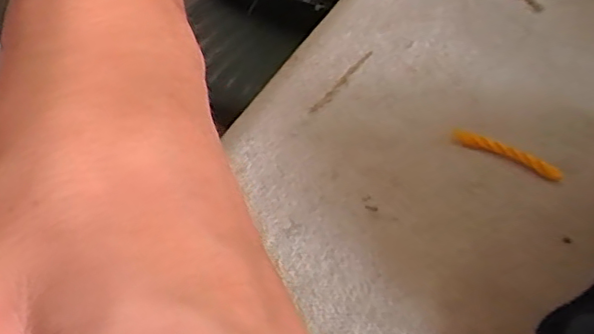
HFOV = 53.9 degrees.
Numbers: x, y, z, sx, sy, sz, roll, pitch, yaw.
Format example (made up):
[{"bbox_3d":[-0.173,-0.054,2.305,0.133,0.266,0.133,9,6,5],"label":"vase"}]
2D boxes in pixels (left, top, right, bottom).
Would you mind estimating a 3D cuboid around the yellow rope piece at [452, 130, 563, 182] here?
[{"bbox_3d":[0.072,-0.005,0.200,0.037,0.006,0.005,20,53,17],"label":"yellow rope piece"}]

